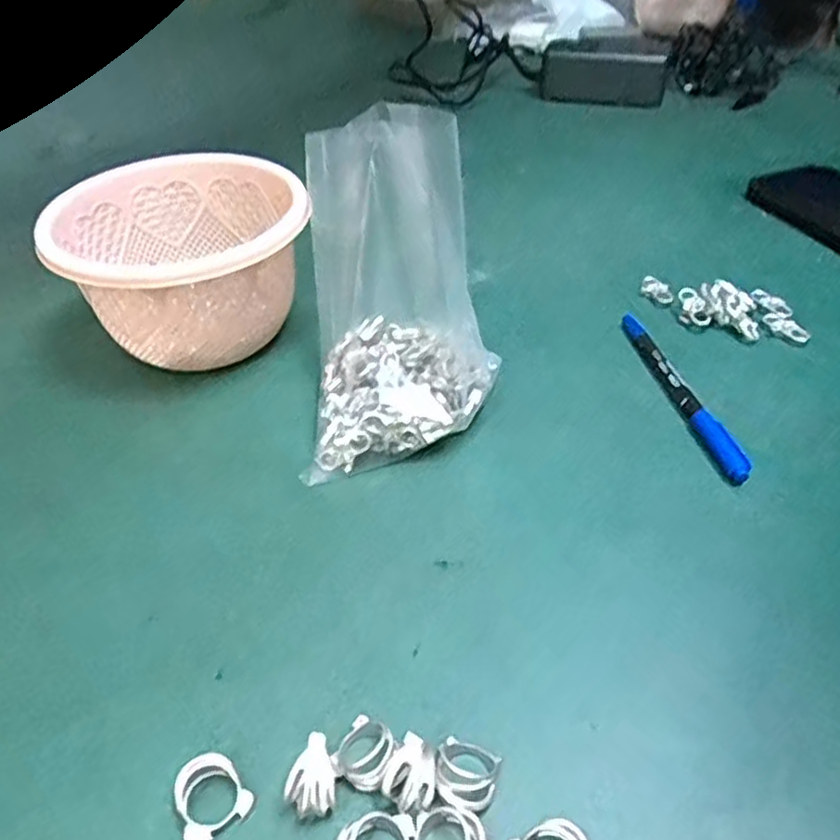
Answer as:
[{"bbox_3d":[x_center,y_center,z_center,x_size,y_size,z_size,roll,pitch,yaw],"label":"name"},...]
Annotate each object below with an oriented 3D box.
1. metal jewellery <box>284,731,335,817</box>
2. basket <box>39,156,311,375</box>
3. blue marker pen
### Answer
[{"bbox_3d":[-0.035,0.124,0.241,0.014,0.023,0.023,13,46,15],"label":"metal jewellery"},{"bbox_3d":[-0.144,-0.094,0.435,0.139,0.086,0.131,-20,47,-18],"label":"basket"},{"bbox_3d":[0.144,-0.018,0.397,0.014,0.009,0.142,-10,44,-9],"label":"blue marker pen"}]

